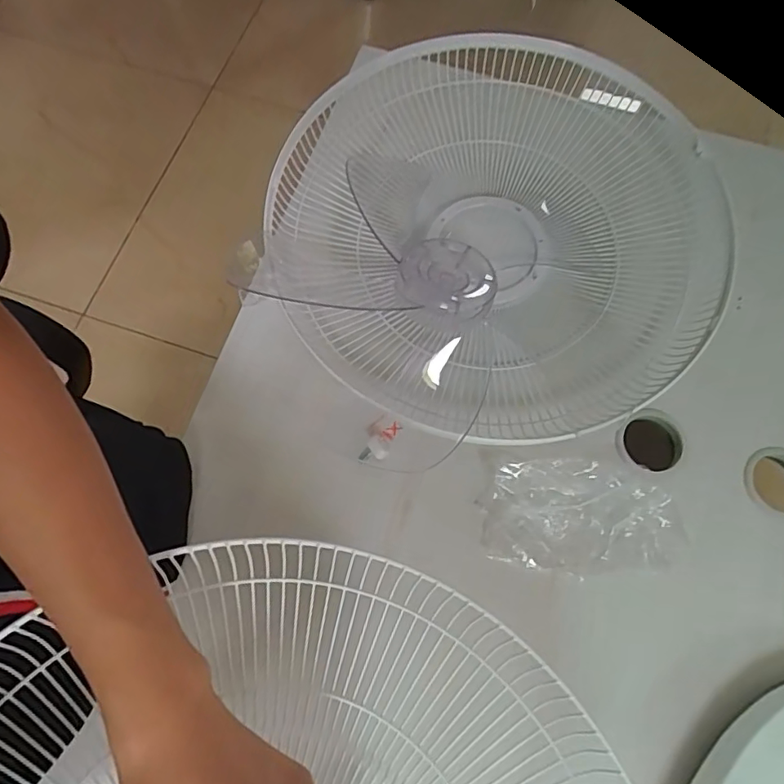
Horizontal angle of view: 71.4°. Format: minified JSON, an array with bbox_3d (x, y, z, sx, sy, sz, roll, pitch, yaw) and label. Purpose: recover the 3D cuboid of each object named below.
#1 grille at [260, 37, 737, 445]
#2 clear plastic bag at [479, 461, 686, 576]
[{"bbox_3d":[0.109,-0.169,0.563,0.422,0.116,0.422,0,71,0],"label":"grille"},{"bbox_3d":[0.177,0.115,0.495,0.176,0.017,0.097,6,86,-2],"label":"clear plastic bag"}]

